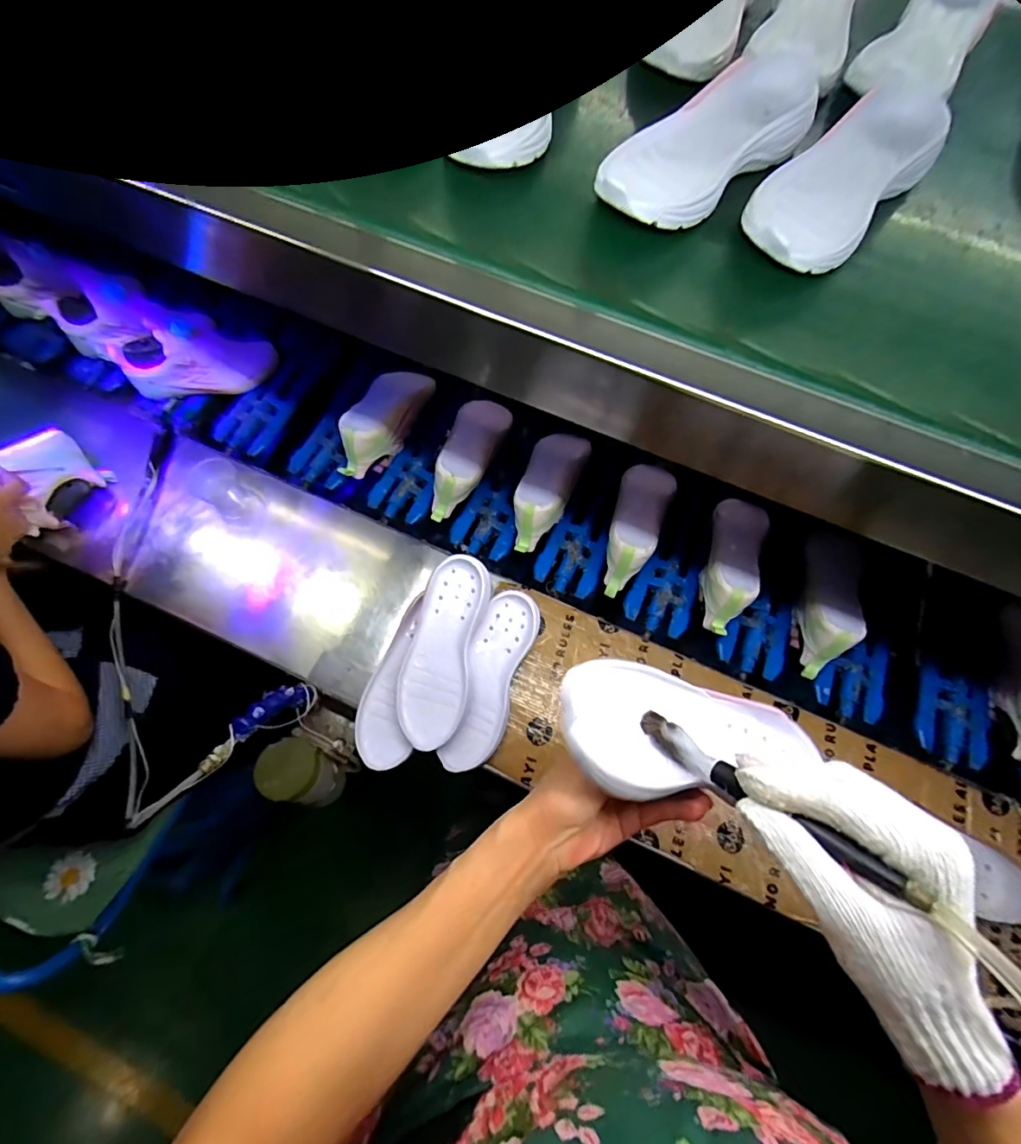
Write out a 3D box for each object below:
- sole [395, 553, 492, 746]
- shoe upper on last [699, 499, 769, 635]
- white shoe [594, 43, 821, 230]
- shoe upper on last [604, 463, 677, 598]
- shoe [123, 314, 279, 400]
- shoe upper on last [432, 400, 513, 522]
[{"bbox_3d":[-0.084,0.092,0.607,0.084,0.024,0.223,11,77,6],"label":"sole"},{"bbox_3d":[0.305,-0.008,0.697,0.076,0.080,0.190,22,71,7],"label":"shoe upper on last"},{"bbox_3d":[0.156,-0.341,0.395,0.206,0.039,0.088,-40,75,-14],"label":"white shoe"},{"bbox_3d":[0.179,-0.070,0.726,0.078,0.083,0.207,23,71,7],"label":"shoe upper on last"},{"bbox_3d":[-0.470,-0.334,0.755,0.202,0.108,0.082,-19,71,-8],"label":"shoe"},{"bbox_3d":[-0.065,-0.177,0.747,0.073,0.071,0.208,20,70,6],"label":"shoe upper on last"}]

